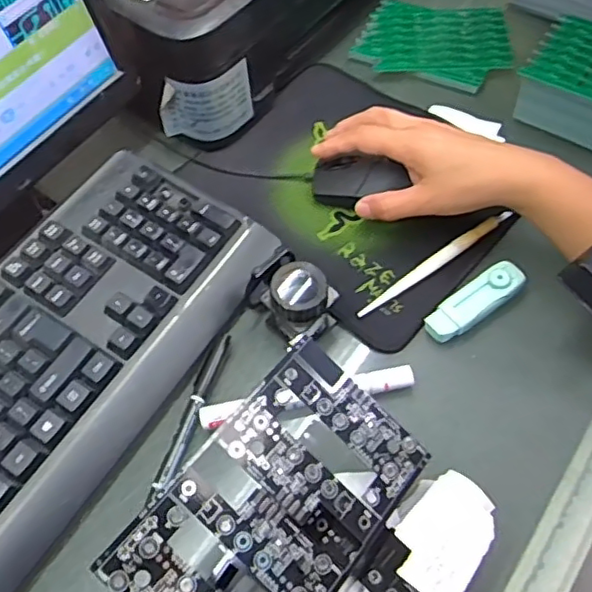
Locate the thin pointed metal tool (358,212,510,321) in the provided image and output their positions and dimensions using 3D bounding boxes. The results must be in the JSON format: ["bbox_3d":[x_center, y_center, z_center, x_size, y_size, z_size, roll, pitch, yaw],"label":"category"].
[{"bbox_3d":[0.106,-0.028,0.462,0.145,0.010,0.011,-31,62,-15],"label":"thin pointed metal tool"}]

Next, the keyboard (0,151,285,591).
[{"bbox_3d":[-0.192,0.080,0.401,0.156,0.036,0.426,30,65,19],"label":"keyboard"}]

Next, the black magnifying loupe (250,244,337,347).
[{"bbox_3d":[-0.003,0.003,0.429,0.045,0.060,0.056,-33,63,-16],"label":"black magnifying loupe"}]

